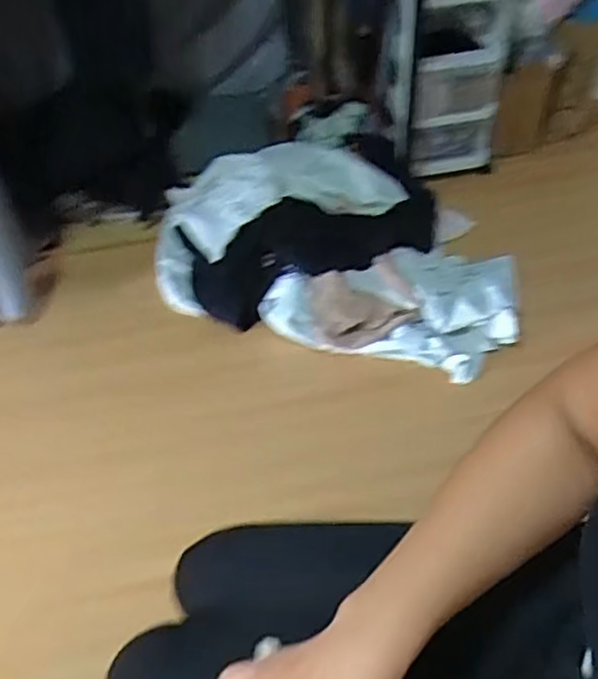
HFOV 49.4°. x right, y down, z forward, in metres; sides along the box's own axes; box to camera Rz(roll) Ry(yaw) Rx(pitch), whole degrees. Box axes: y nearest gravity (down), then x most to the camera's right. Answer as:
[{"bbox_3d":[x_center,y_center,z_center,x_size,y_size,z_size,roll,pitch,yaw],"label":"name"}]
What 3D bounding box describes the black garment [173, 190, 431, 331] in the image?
[{"bbox_3d":[0.031,-0.187,1.507,0.605,0.198,0.269,-7,48,-3],"label":"black garment"}]

